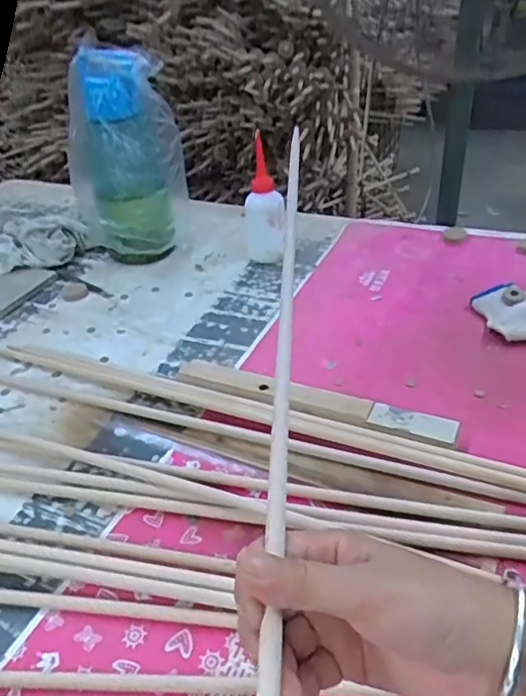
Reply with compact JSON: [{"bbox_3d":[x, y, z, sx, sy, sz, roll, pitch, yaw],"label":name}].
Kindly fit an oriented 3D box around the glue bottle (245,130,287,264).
[{"bbox_3d":[0.003,-0.198,0.858,0.058,0.173,0.055,-5,35,-1],"label":"glue bottle"}]

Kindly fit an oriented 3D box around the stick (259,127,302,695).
[{"bbox_3d":[0.018,-0.024,0.457,0.012,0.019,0.634,-1,40,5],"label":"stick"}]

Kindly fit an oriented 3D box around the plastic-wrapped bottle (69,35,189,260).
[{"bbox_3d":[-0.196,-0.262,0.877,0.156,0.284,0.122,-11,35,-9],"label":"plastic-wrapped bottle"}]

